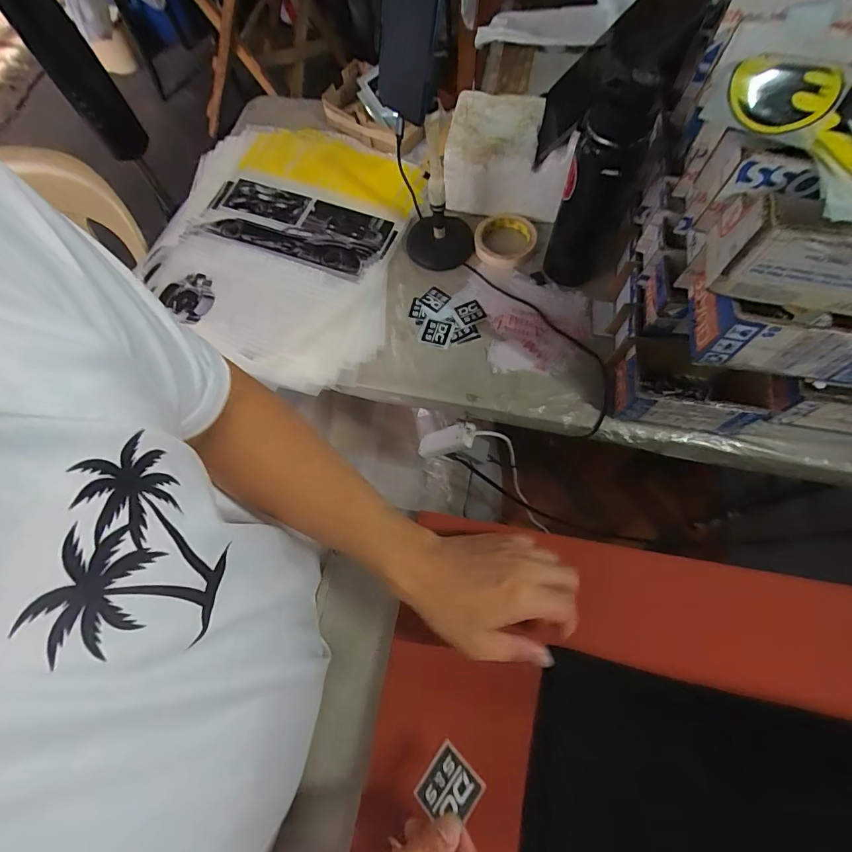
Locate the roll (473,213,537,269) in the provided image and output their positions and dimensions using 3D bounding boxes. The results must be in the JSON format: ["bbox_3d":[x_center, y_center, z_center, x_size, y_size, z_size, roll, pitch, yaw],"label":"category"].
[{"bbox_3d":[0.125,-0.295,0.693,0.095,0.019,0.094,0,68,1],"label":"roll"}]

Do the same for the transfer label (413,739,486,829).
[{"bbox_3d":[0.016,0.258,0.310,0.041,0.005,0.042,25,70,44],"label":"transfer label"}]

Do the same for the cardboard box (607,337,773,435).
[{"bbox_3d":[0.331,-0.047,0.560,0.169,0.080,0.089,9,68,5],"label":"cardboard box"}]

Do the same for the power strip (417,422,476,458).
[{"bbox_3d":[0.031,0.026,0.718,0.023,0.132,0.037,21,63,-33],"label":"power strip"}]

